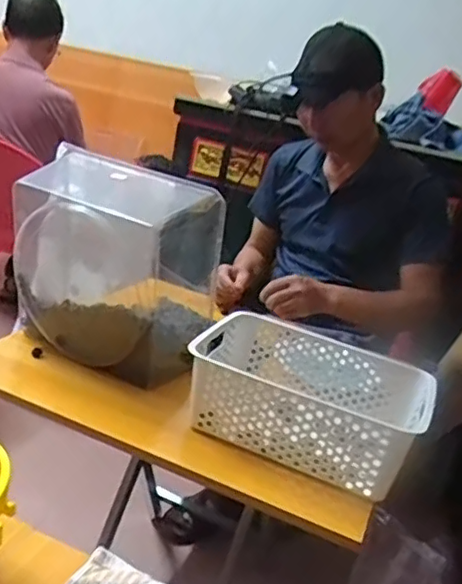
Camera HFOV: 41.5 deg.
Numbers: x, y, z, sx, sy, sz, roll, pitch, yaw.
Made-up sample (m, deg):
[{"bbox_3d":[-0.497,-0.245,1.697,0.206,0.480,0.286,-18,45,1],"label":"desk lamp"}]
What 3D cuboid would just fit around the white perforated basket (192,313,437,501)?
[{"bbox_3d":[0.105,0.139,0.846,0.309,0.123,0.211,18,19,18],"label":"white perforated basket"}]

